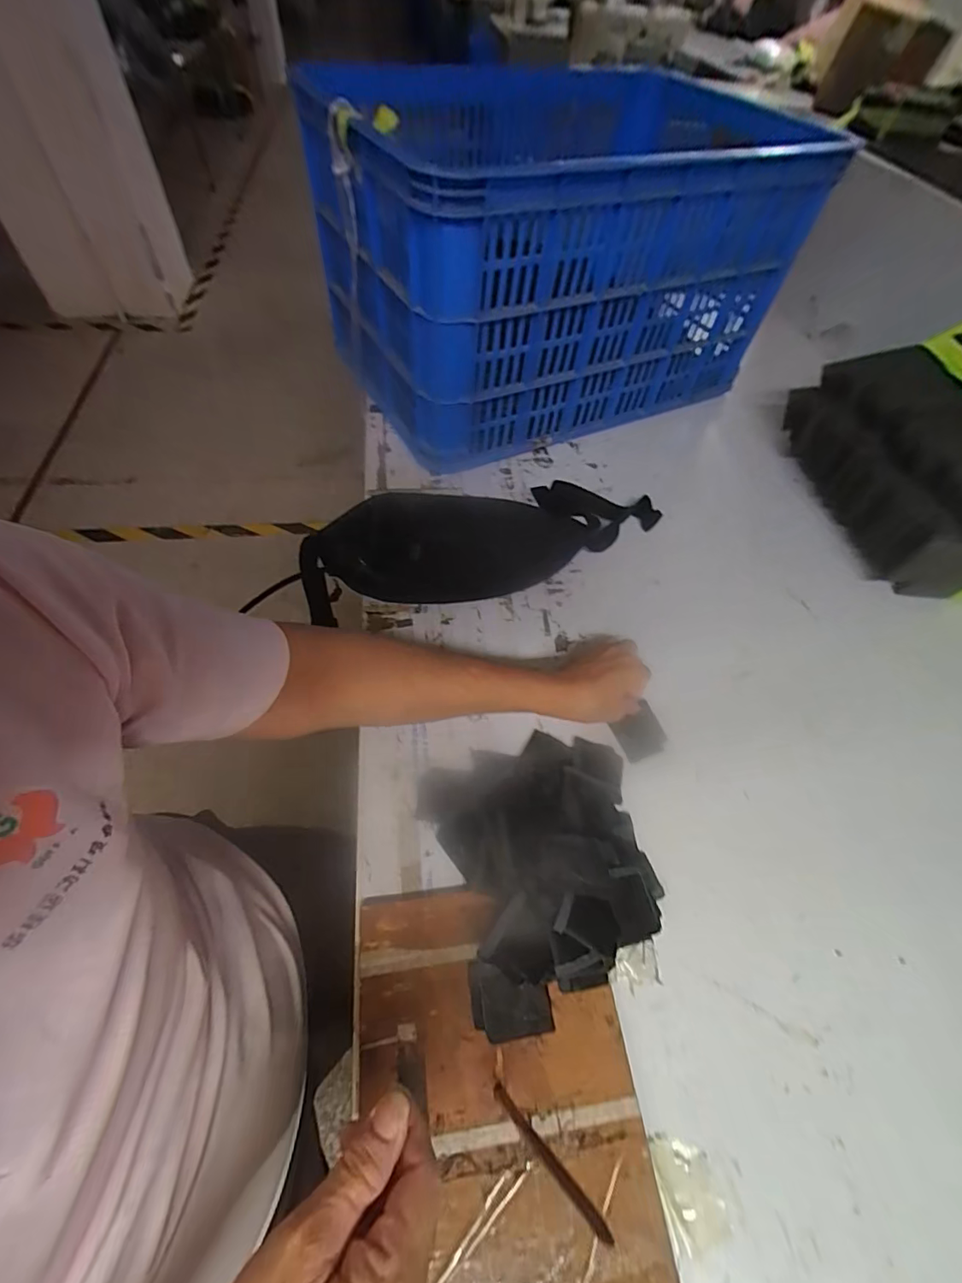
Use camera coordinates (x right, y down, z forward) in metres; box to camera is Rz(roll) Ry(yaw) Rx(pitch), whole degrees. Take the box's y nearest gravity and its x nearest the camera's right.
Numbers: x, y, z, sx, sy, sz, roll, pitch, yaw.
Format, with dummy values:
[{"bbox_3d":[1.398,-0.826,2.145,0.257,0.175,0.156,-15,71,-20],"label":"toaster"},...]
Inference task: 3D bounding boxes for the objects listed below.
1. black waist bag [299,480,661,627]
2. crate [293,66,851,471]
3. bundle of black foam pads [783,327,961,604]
[{"bbox_3d":[0.022,-0.115,0.553,0.427,0.090,0.119,-14,58,-14],"label":"black waist bag"},{"bbox_3d":[0.094,-0.533,0.702,0.558,0.311,0.393,-24,61,-20],"label":"crate"},{"bbox_3d":[0.585,-0.217,0.615,0.229,0.189,0.379,0,56,-5],"label":"bundle of black foam pads"}]

